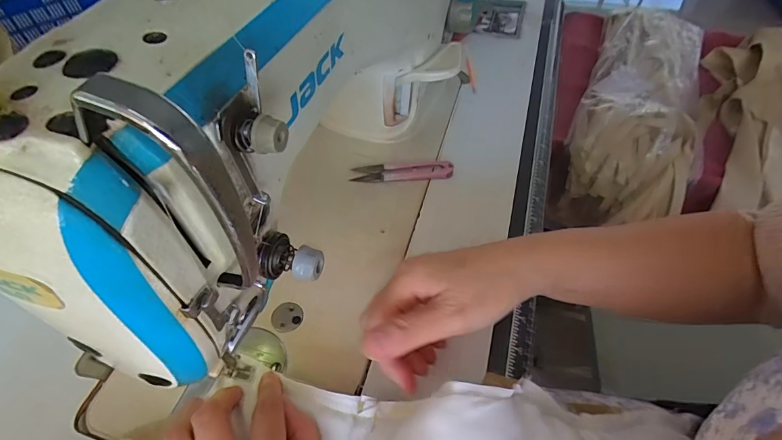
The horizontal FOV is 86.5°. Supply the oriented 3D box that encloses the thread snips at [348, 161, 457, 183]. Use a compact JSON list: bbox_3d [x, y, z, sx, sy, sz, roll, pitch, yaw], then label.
[{"bbox_3d":[0.011,-0.049,0.410,0.098,0.010,0.023,-2,51,0],"label":"thread snips"}]

